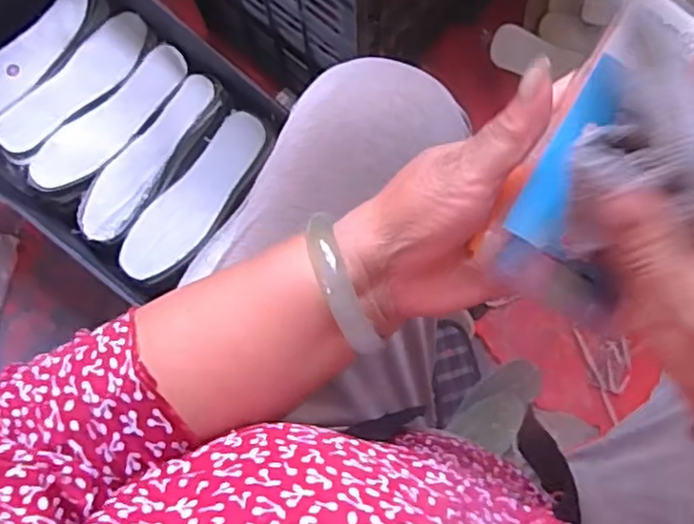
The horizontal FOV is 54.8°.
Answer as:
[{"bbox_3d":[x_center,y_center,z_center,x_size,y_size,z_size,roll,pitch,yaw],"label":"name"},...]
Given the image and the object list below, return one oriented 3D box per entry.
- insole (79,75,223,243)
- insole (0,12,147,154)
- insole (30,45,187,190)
[{"bbox_3d":[-0.225,-0.121,0.771,0.077,0.022,0.220,38,82,6],"label":"insole"},{"bbox_3d":[-0.332,-0.218,0.817,0.064,0.019,0.218,42,82,6],"label":"insole"},{"bbox_3d":[-0.281,-0.170,0.803,0.219,0.020,0.071,-43,83,-7],"label":"insole"}]

